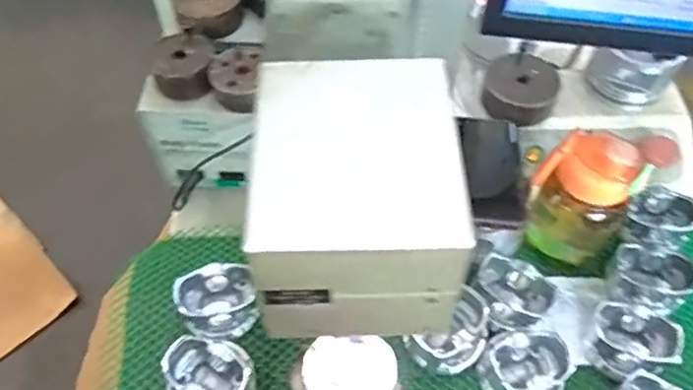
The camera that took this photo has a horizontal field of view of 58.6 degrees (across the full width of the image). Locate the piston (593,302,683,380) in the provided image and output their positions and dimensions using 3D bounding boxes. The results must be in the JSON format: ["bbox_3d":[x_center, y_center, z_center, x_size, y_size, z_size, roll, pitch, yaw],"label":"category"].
[{"bbox_3d":[0.295,0.154,0.644,0.082,0.062,0.071,-5,54,-5],"label":"piston"}]

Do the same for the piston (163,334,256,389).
[{"bbox_3d":[-0.134,0.181,0.608,0.081,0.047,0.082,1,54,-1],"label":"piston"}]

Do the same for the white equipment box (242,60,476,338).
[{"bbox_3d":[0.000,0.002,0.319,0.105,0.087,0.116,-1,54,-2],"label":"white equipment box"}]

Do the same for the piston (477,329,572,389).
[{"bbox_3d":[0.178,0.173,0.614,0.076,0.052,0.074,1,54,-1],"label":"piston"}]

